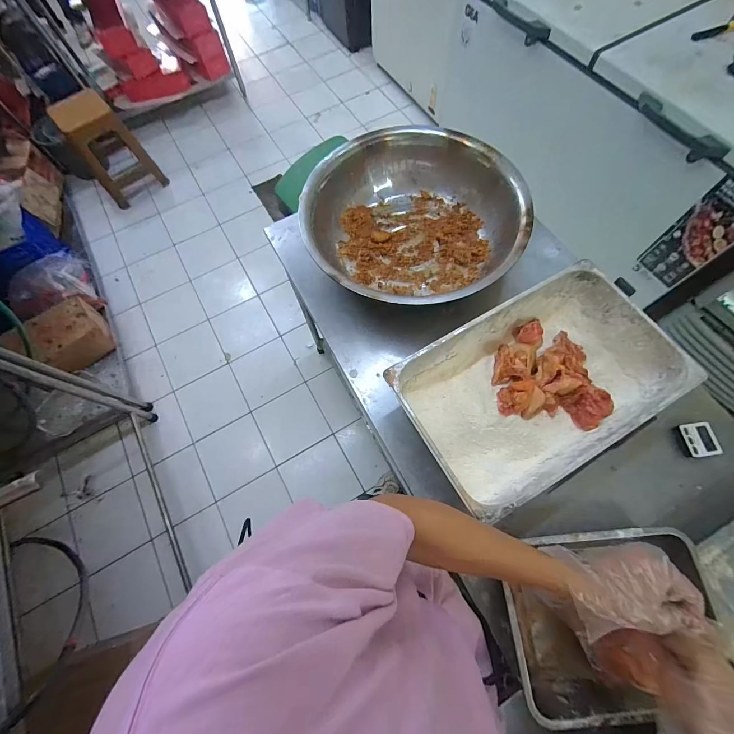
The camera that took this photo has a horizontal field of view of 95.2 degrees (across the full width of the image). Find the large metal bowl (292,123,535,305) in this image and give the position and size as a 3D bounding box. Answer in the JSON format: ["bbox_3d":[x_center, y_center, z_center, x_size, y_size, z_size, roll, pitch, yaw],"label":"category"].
[{"bbox_3d":[0.112,-0.370,0.886,0.544,0.166,0.535,-1,68,2],"label":"large metal bowl"}]

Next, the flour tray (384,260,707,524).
[{"bbox_3d":[0.340,0.038,0.715,0.526,0.157,0.321,-29,70,-9],"label":"flour tray"}]

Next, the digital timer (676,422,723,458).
[{"bbox_3d":[0.715,0.157,0.724,0.073,0.016,0.070,-8,68,-1],"label":"digital timer"}]

